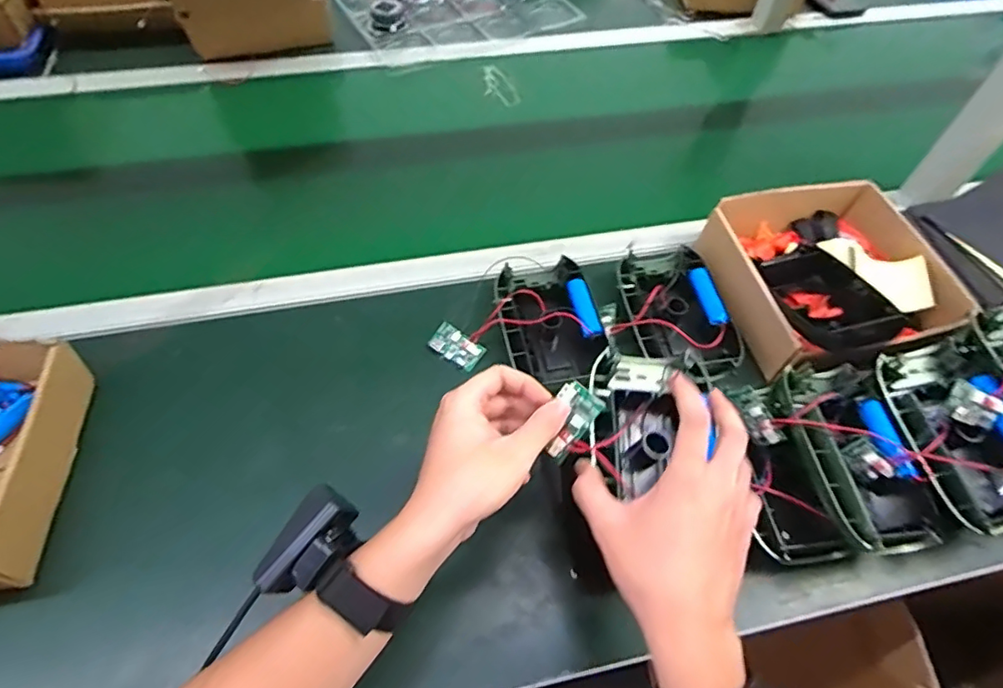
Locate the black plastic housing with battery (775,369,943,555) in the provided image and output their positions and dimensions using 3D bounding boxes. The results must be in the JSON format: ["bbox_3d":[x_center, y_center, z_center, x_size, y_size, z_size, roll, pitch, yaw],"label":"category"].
[{"bbox_3d":[0.298,0.093,0.486,0.104,0.053,0.160,-13,58,-11],"label":"black plastic housing with battery"}]

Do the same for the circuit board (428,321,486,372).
[{"bbox_3d":[-0.047,0.002,0.598,0.057,0.004,0.032,33,61,18],"label":"circuit board"}]

